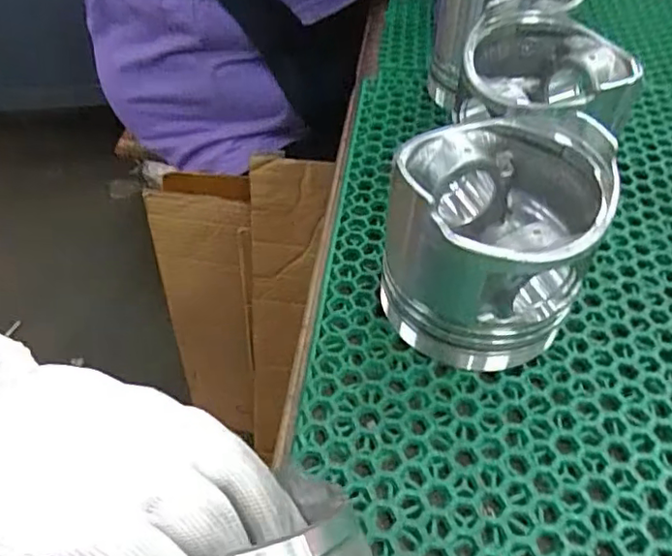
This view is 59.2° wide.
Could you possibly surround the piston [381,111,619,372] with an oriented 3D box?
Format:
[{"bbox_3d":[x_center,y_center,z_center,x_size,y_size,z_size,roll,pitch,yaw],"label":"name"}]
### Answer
[{"bbox_3d":[0.068,-0.018,0.273,0.088,0.082,0.097,11,49,10],"label":"piston"}]

